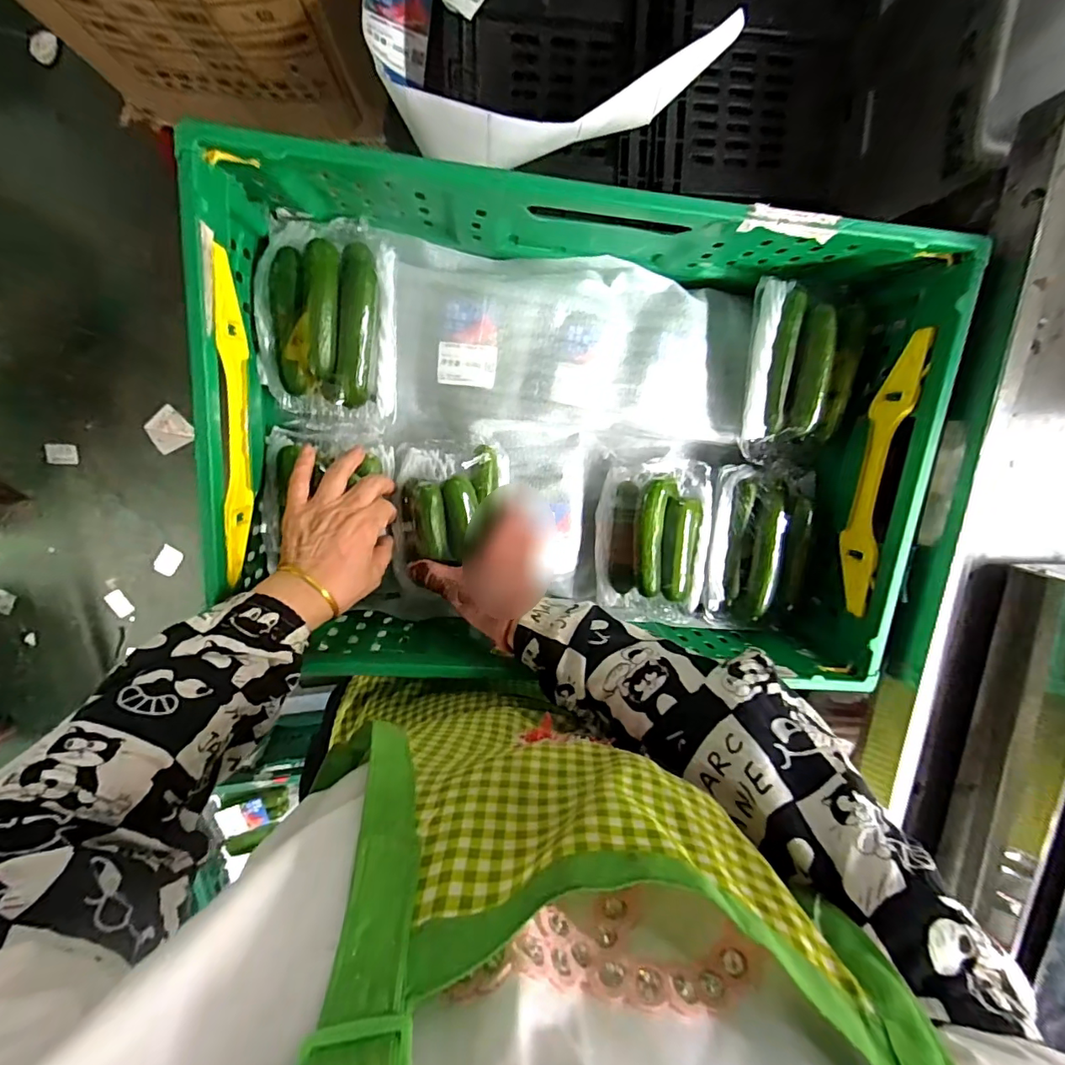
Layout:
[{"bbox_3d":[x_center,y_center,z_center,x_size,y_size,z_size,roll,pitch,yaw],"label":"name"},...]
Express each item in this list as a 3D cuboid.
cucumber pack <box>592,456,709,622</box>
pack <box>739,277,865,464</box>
[{"bbox_3d":[0.138,0.009,0.546,0.133,0.059,0.176,1,98,-5],"label":"cucumber pack"},{"bbox_3d":[0.267,-0.160,0.514,0.100,0.054,0.175,3,98,-5],"label":"pack"}]

